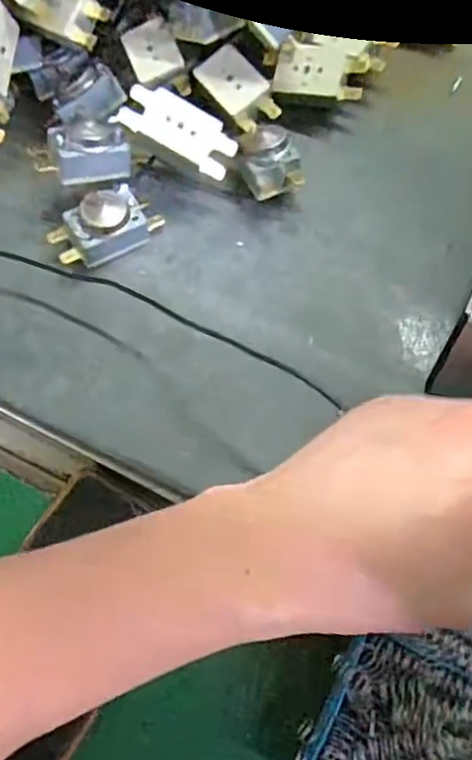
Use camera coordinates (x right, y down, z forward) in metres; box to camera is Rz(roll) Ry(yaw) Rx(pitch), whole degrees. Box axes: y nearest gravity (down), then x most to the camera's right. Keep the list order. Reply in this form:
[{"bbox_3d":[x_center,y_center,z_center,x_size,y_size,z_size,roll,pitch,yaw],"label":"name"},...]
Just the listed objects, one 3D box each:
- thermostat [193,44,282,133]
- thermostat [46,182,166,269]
[{"bbox_3d":[0.001,-0.162,0.376,0.029,0.021,0.046,-34,71,-9],"label":"thermostat"},{"bbox_3d":[-0.069,-0.082,0.353,0.055,0.029,0.026,-33,71,-9],"label":"thermostat"}]

